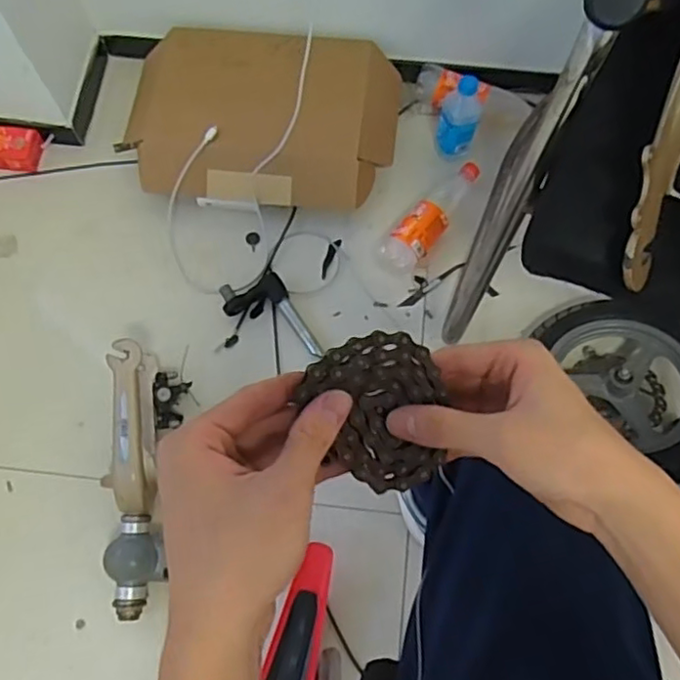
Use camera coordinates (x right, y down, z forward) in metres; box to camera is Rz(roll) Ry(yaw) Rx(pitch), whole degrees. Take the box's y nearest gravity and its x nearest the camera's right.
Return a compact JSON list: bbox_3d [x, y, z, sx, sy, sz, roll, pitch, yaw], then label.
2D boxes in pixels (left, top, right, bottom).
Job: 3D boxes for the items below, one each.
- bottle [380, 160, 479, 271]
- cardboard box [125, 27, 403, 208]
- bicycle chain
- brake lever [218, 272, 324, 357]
[{"bbox_3d":[0.161,-0.212,1.086,0.069,0.073,0.236,39,74,13],"label":"bottle"},{"bbox_3d":[-0.136,-0.377,1.116,0.461,0.119,0.296,7,70,3],"label":"cardboard box"},{"bbox_3d":[0.023,0.038,0.337,0.068,0.007,0.084,-28,101,-12],"label":"bicycle chain"},{"bbox_3d":[-0.113,-0.030,1.035,0.102,0.031,0.171,-29,72,-10],"label":"brake lever"}]

